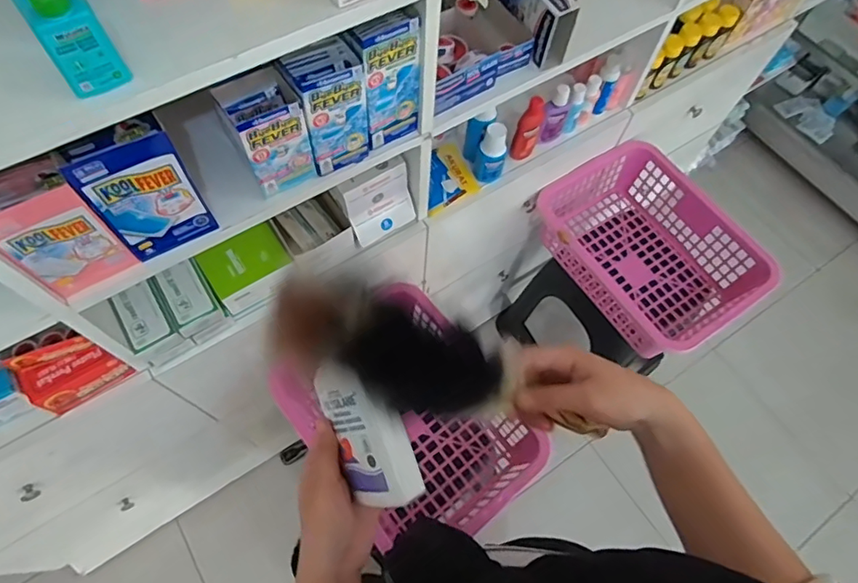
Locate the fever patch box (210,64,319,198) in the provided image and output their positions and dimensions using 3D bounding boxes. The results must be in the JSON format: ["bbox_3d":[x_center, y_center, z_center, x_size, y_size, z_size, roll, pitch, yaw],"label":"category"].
[{"bbox_3d":[-0.189,-0.184,0.618,0.082,0.120,0.068,-26,68,-15],"label":"fever patch box"}]

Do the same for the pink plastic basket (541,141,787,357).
[{"bbox_3d":[0.437,-0.081,1.086,0.296,0.158,0.417,-29,68,-16],"label":"pink plastic basket"}]

